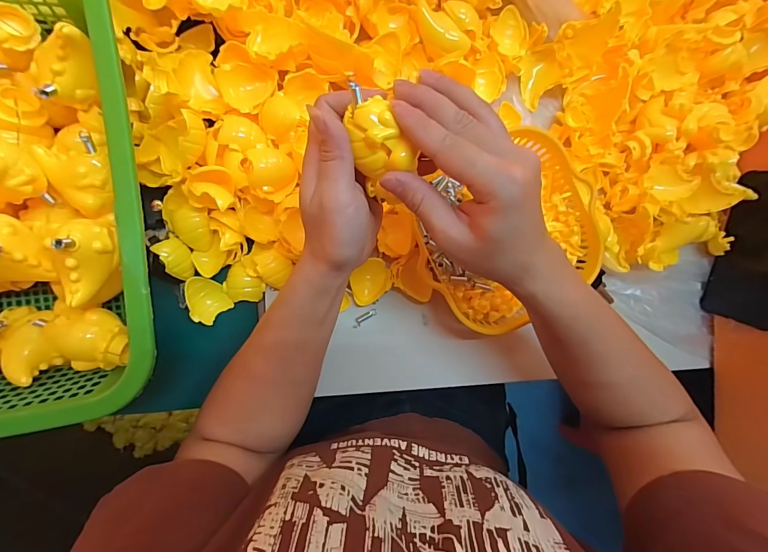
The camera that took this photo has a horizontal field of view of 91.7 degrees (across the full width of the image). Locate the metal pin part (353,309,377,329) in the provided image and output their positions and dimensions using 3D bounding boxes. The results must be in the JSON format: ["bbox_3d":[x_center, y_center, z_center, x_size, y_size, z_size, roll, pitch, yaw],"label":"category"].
[{"bbox_3d":[-0.020,0.044,0.389,0.029,0.004,0.009,-34,96,-7],"label":"metal pin part"}]

